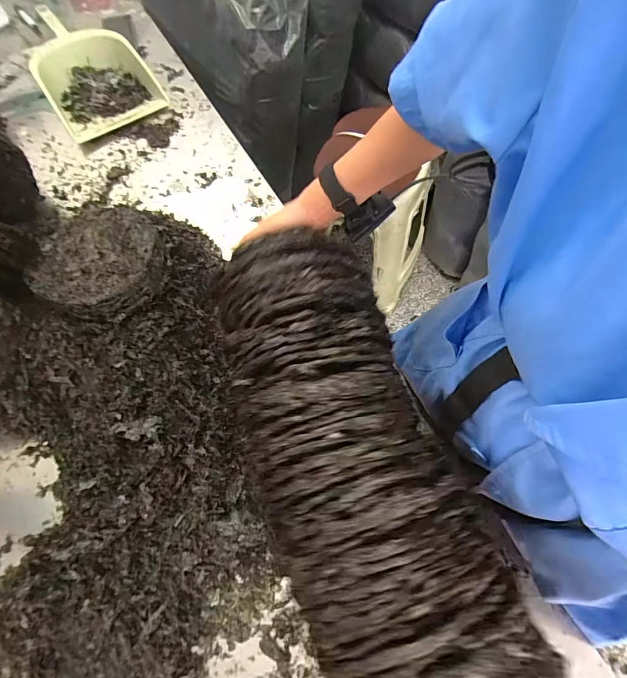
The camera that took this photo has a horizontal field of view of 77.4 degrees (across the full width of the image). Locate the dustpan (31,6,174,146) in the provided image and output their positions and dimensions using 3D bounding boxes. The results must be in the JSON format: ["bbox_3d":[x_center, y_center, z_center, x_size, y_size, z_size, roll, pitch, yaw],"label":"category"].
[{"bbox_3d":[-0.503,-0.588,0.862,0.222,0.095,0.332,-36,69,-14],"label":"dustpan"}]

